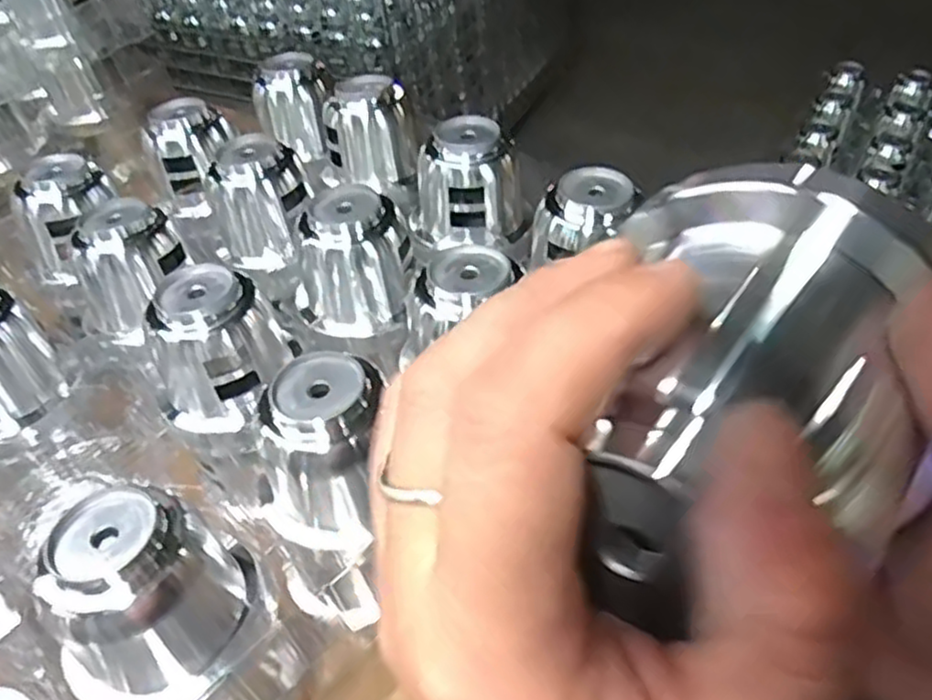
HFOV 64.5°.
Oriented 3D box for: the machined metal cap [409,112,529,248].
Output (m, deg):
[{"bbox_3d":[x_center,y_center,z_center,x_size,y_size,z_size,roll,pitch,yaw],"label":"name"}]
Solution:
[{"bbox_3d":[-0.001,-0.115,0.521,0.068,0.073,0.063,-4,45,4],"label":"machined metal cap"}]

